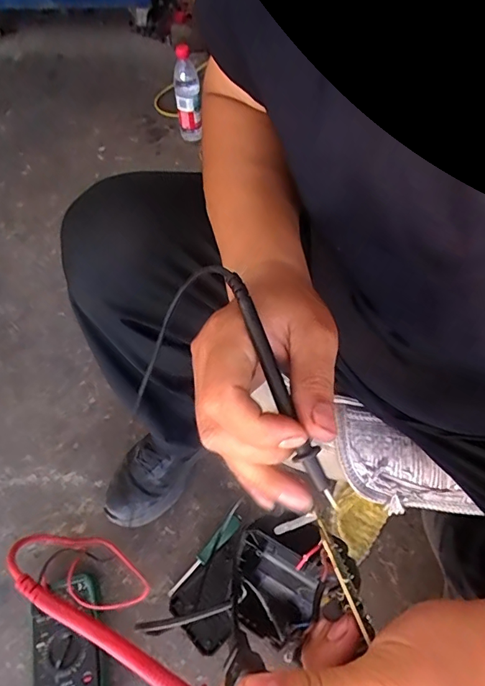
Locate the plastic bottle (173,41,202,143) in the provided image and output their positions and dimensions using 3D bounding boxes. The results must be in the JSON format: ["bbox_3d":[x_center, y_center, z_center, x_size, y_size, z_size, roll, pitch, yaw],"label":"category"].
[{"bbox_3d":[-0.141,-0.627,1.149,0.062,0.229,0.054,-7,58,-5],"label":"plastic bottle"}]

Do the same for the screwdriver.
[{"bbox_3d":[-0.058,0.327,0.691,0.023,0.022,0.149,38,65,21],"label":"screwdriver"}]

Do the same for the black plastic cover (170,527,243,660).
[{"bbox_3d":[-0.032,0.369,0.664,0.094,0.025,0.141,39,65,21],"label":"black plastic cover"}]

